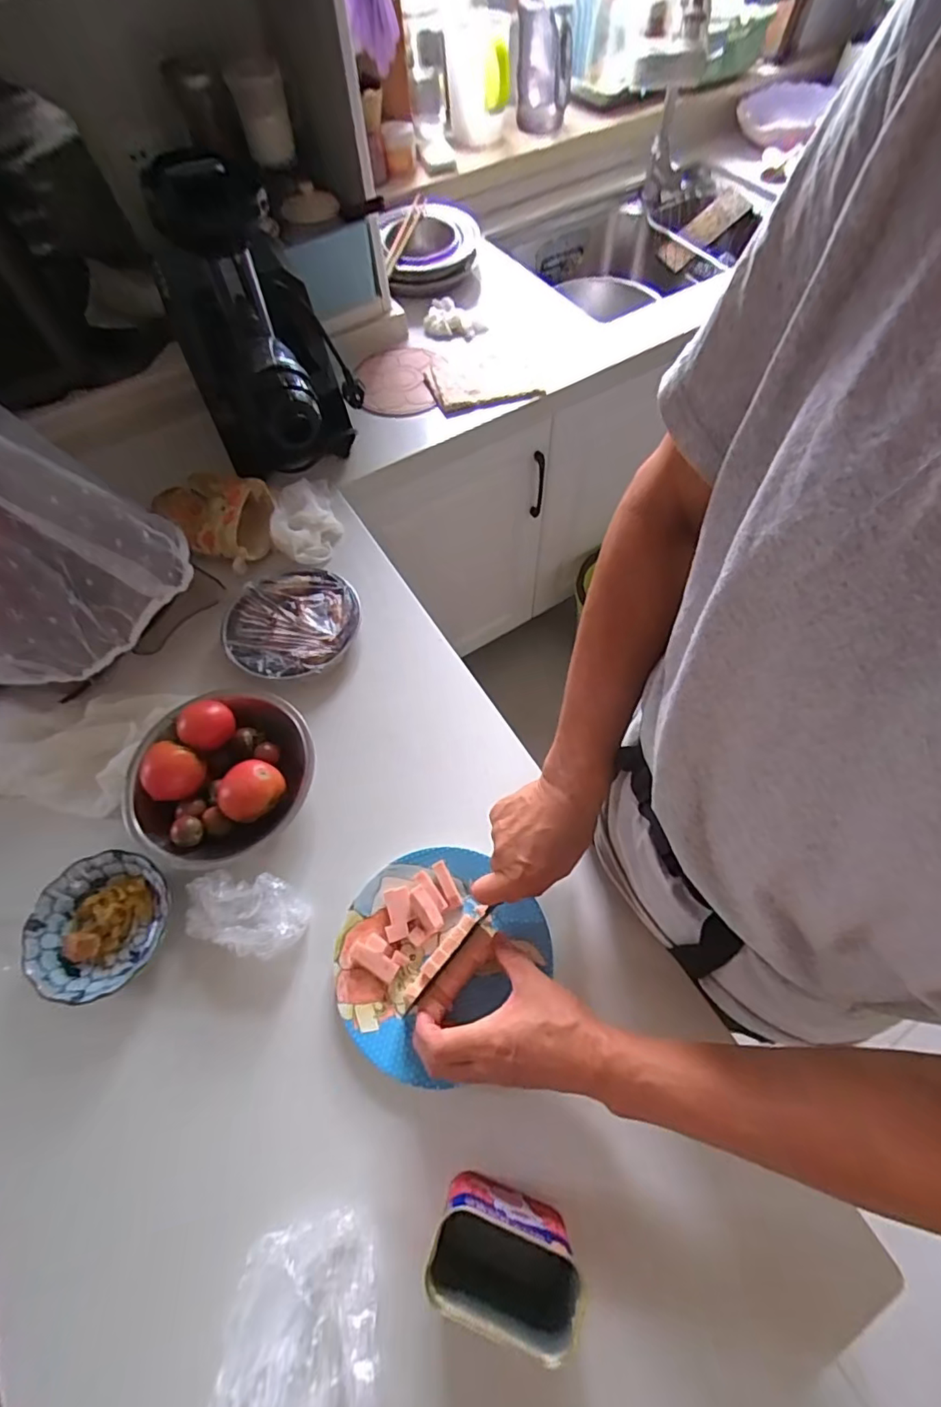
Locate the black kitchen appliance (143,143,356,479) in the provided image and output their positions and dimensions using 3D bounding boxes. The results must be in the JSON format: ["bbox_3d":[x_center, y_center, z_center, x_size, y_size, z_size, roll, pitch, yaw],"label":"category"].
[{"bbox_3d":[-0.246,-0.407,0.647,0.171,0.314,0.254,-23,64,-9],"label":"black kitchen appliance"}]

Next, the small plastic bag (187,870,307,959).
[{"bbox_3d":[-0.208,0.192,0.506,0.111,0.032,0.067,16,65,10],"label":"small plastic bag"}]

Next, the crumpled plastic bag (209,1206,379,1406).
[{"bbox_3d":[-0.118,0.426,0.358,0.105,0.061,0.114,-14,63,-5],"label":"crumpled plastic bag"}]

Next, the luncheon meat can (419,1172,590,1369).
[{"bbox_3d":[0.025,0.380,0.370,0.097,0.072,0.058,12,64,8],"label":"luncheon meat can"}]

